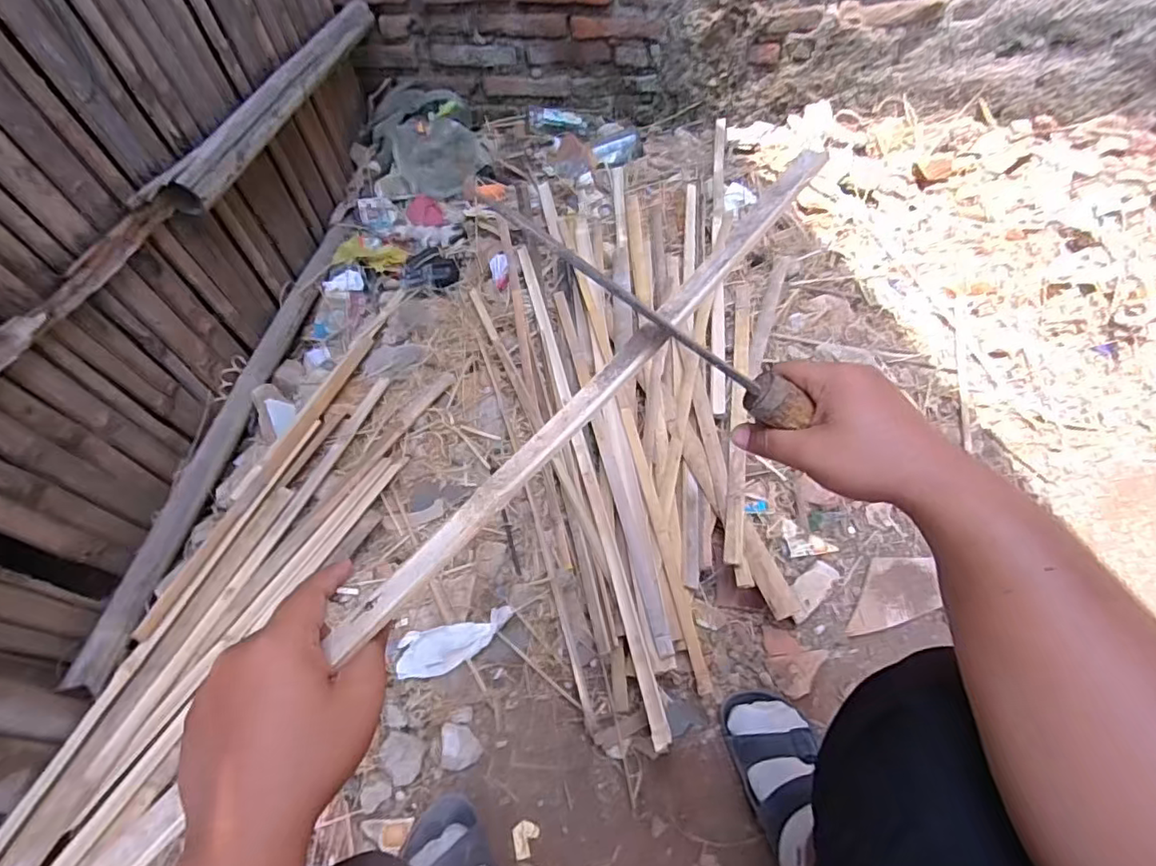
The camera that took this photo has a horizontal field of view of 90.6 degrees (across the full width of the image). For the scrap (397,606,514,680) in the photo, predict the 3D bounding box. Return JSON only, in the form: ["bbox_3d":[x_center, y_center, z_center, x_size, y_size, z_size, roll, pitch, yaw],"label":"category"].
[{"bbox_3d":[-0.164,0.282,0.765,0.155,0.026,0.065,-11,59,-4],"label":"scrap"}]

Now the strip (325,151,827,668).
[{"bbox_3d":[0.021,-0.037,0.377,0.024,0.010,0.458,39,76,22],"label":"strip"}]

